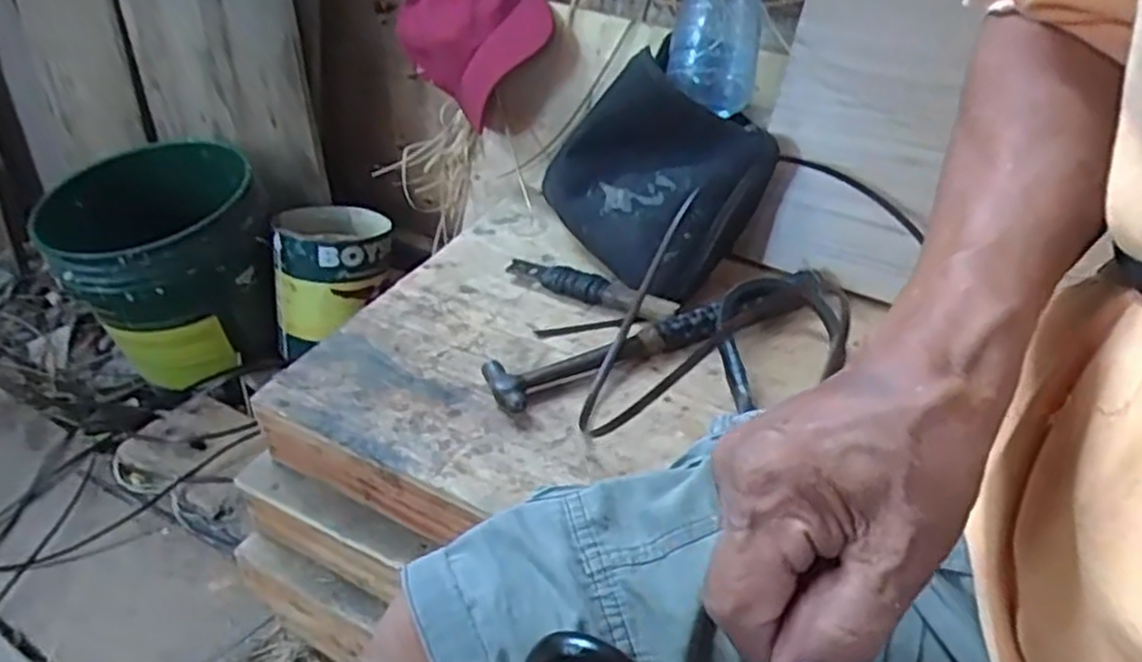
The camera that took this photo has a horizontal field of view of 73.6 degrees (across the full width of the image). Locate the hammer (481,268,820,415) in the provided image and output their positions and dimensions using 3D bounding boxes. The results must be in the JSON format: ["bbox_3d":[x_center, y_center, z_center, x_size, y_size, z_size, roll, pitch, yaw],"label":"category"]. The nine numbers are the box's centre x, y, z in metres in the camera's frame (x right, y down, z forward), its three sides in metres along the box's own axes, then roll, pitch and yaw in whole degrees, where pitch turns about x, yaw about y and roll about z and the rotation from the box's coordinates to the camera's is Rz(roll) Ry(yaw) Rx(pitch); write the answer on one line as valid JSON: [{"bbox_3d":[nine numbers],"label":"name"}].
[{"bbox_3d":[0.083,-0.007,0.625,0.316,0.041,0.055,-19,43,-25],"label":"hammer"}]

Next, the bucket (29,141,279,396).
[{"bbox_3d":[-0.586,-0.097,1.122,0.281,0.257,0.263,-19,43,-26],"label":"bucket"}]

